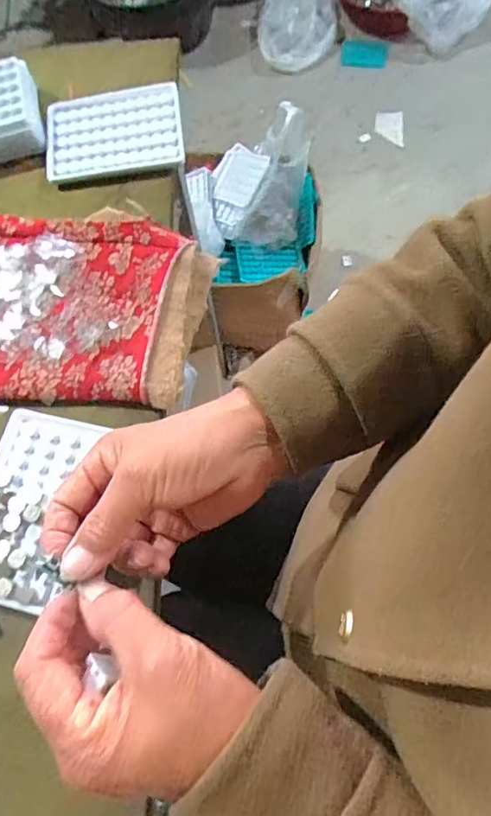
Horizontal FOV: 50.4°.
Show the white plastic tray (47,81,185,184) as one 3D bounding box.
[{"bbox_3d":[-0.125,-0.266,0.496,0.128,0.016,0.098,-6,71,-2],"label":"white plastic tray"}]

